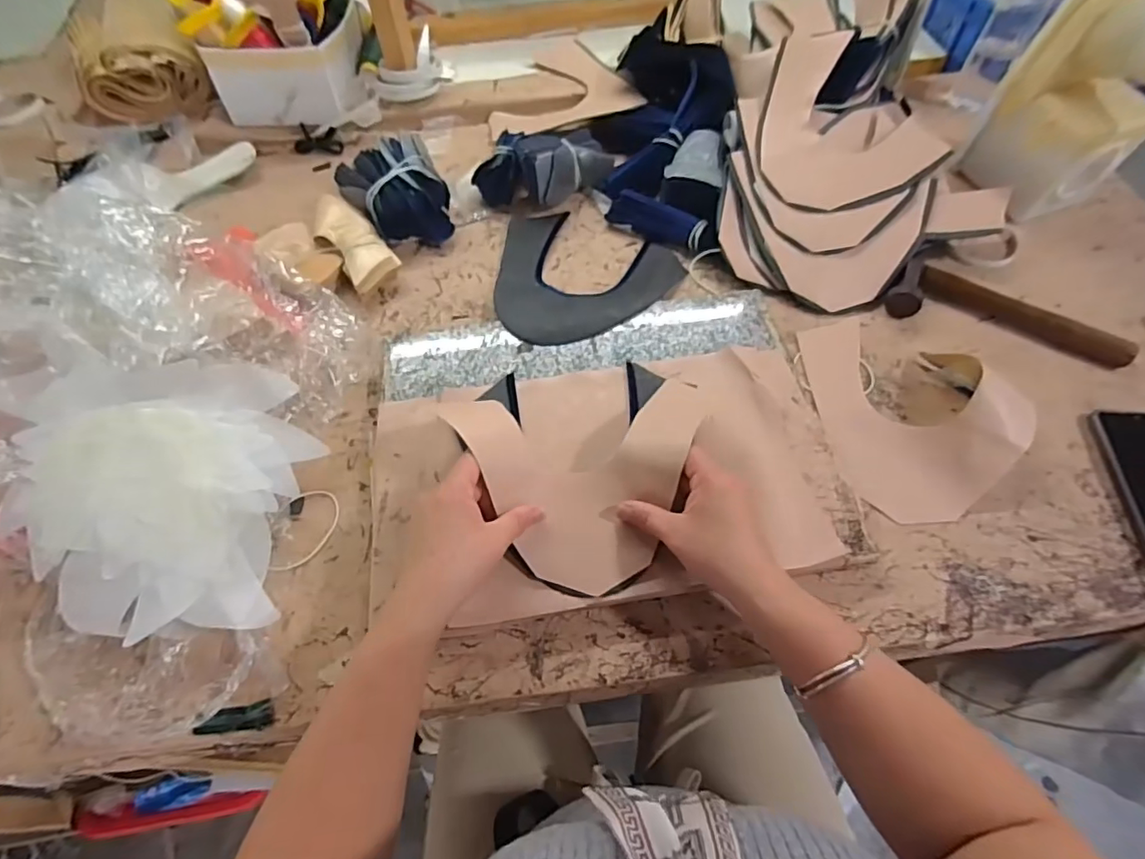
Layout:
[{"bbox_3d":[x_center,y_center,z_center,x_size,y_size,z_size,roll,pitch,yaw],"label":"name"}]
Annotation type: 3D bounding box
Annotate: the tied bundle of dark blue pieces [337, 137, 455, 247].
[{"bbox_3d":[-0.205,-0.276,0.659,0.110,0.072,0.110,-29,64,-15],"label":"tied bundle of dark blue pieces"}]

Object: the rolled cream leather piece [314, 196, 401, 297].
[{"bbox_3d":[-0.253,-0.214,0.639,0.058,0.031,0.136,-35,66,-17],"label":"rolled cream leather piece"}]

